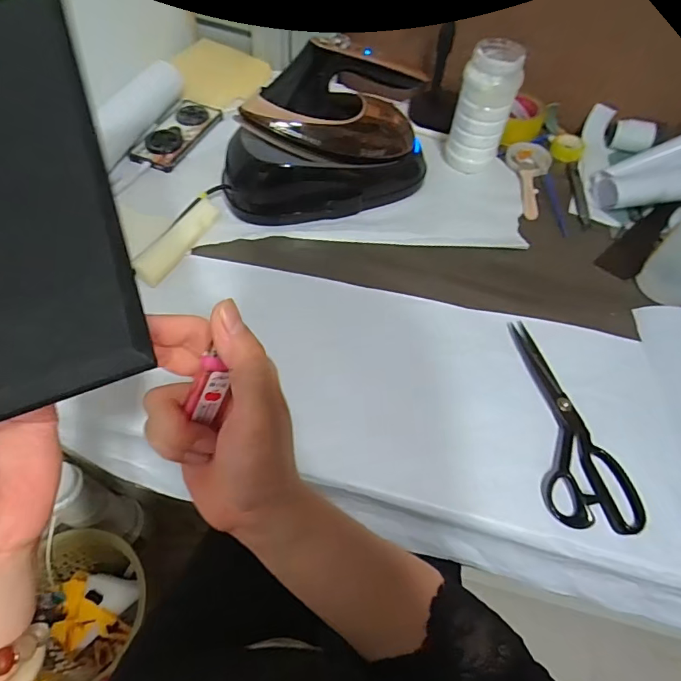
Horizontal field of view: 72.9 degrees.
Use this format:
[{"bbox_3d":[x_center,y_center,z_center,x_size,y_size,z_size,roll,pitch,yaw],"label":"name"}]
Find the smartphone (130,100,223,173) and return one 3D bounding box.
[{"bbox_3d":[-0.263,-0.333,0.748,0.083,0.014,0.162,23,59,12],"label":"smartphone"}]

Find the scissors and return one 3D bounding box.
[{"bbox_3d":[0.252,0.083,0.510,0.088,0.019,0.237,2,57,-2],"label":"scissors"}]

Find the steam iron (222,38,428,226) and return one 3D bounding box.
[{"bbox_3d":[-0.014,-0.277,0.624,0.296,0.180,0.131,-5,58,-6],"label":"steam iron"}]

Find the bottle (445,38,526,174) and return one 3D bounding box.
[{"bbox_3d":[0.211,-0.340,0.685,0.079,0.164,0.060,19,58,9],"label":"bottle"}]

